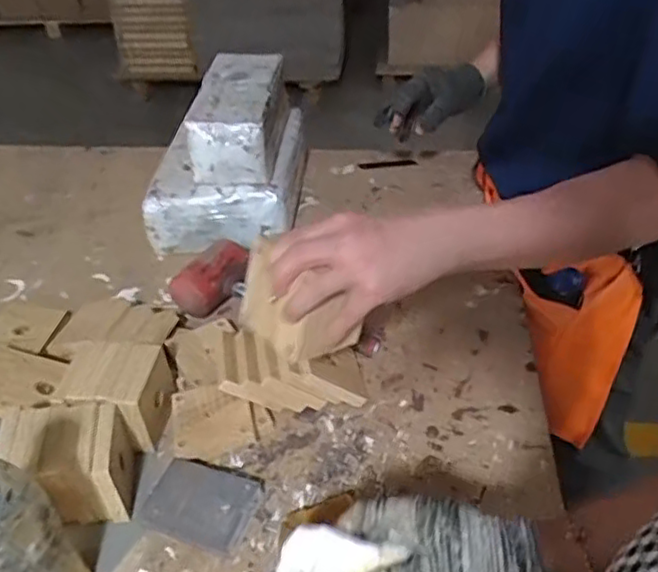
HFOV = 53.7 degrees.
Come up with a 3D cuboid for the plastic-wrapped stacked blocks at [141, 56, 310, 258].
[{"bbox_3d":[-0.153,-0.206,1.004,0.197,0.216,0.273,2,39,5],"label":"plastic-wrapped stacked blocks"}]

